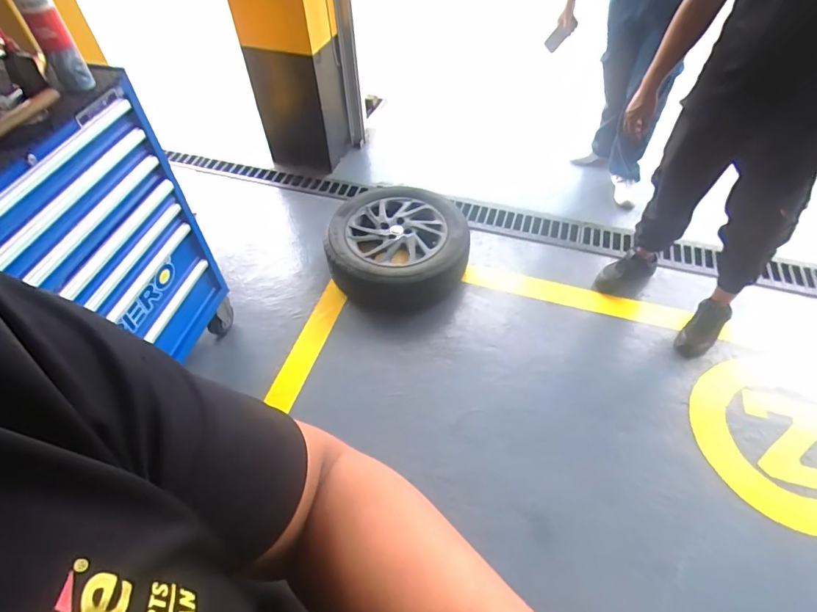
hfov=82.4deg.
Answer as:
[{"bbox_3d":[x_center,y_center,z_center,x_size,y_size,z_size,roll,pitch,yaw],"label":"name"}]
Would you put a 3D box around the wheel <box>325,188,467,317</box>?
[{"bbox_3d":[-0.045,-0.263,1.971,0.549,0.210,0.571,-1,51,1],"label":"wheel"}]

